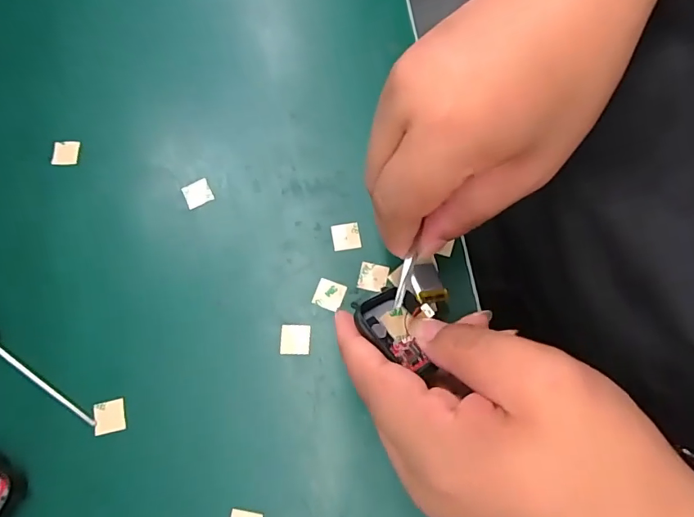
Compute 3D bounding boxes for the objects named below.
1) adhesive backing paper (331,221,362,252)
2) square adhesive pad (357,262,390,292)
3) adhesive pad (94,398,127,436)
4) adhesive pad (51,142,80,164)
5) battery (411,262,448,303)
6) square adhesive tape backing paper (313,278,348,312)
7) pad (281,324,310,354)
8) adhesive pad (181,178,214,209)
[{"bbox_3d":[-0.001,-0.013,0.263,0.015,0.004,0.016,-9,73,-3],"label":"adhesive backing paper"},{"bbox_3d":[0.014,0.009,0.256,0.015,0.004,0.015,11,73,4],"label":"square adhesive pad"},{"bbox_3d":[-0.121,0.080,0.238,0.015,0.004,0.016,-14,73,-4],"label":"adhesive pad"},{"bbox_3d":[-0.171,-0.064,0.283,0.016,0.004,0.015,-4,73,-1],"label":"adhesive pad"},{"bbox_3d":[0.041,0.012,0.232,0.018,0.006,0.019,-5,70,-25],"label":"battery"},{"bbox_3d":[-0.010,0.019,0.254,0.016,0.004,0.015,19,74,6],"label":"square adhesive tape backing paper"},{"bbox_3d":[-0.027,0.042,0.247,0.015,0.004,0.015,1,73,1],"label":"pad"},{"bbox_3d":[-0.088,-0.038,0.275,0.016,0.004,0.016,-26,71,-4],"label":"adhesive pad"}]

